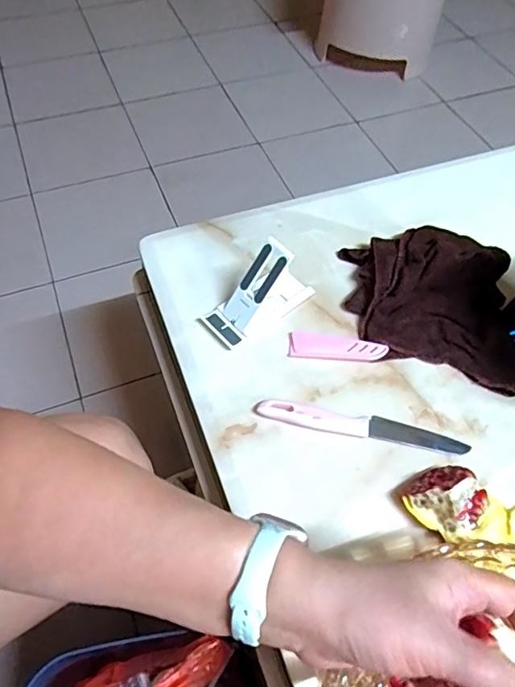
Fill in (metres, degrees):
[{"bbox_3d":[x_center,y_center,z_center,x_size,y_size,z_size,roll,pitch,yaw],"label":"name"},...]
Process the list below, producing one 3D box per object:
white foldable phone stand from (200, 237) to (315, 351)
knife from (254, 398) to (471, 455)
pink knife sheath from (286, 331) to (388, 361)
[{"bbox_3d":[0.004,-0.055,0.518,0.112,0.074,0.049,-30,63,-20],"label":"white foldable phone stand"},{"bbox_3d":[0.096,0.075,0.475,0.191,0.011,0.027,9,57,4],"label":"knife"},{"bbox_3d":[0.082,0.002,0.523,0.097,0.009,0.027,5,57,1],"label":"pink knife sheath"}]

